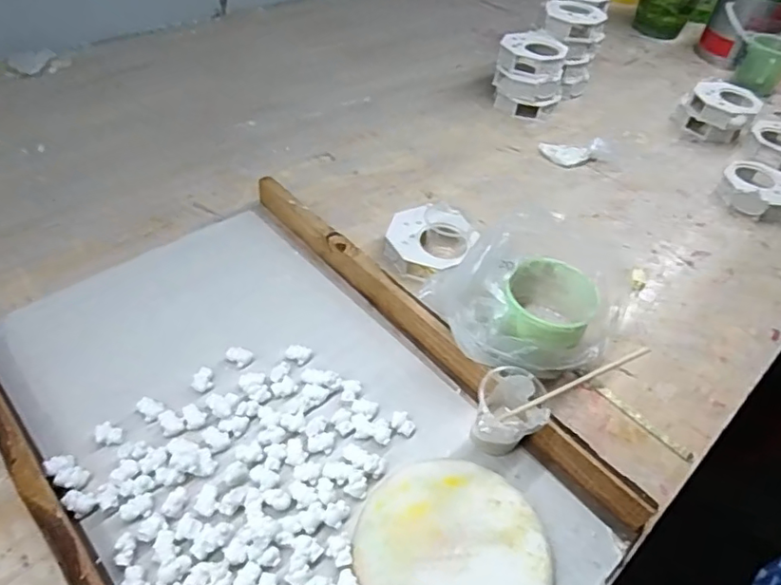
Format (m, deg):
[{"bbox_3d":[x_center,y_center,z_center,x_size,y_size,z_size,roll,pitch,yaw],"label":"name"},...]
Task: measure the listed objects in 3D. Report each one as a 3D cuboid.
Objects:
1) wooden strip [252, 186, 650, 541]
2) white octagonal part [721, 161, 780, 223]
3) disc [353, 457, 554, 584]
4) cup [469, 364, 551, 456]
[{"bbox_3d":[0.028,0.033,0.625,0.023,0.043,0.585,-31,57,-31],"label":"wooden strip"},{"bbox_3d":[0.602,-0.166,0.901,0.116,0.042,0.114,37,53,26],"label":"white octagonal part"},{"bbox_3d":[0.052,0.219,0.465,0.156,0.020,0.161,3,46,-3],"label":"disc"},{"bbox_3d":[0.113,0.116,0.537,0.062,0.075,0.061,3,46,-3],"label":"cup"}]

